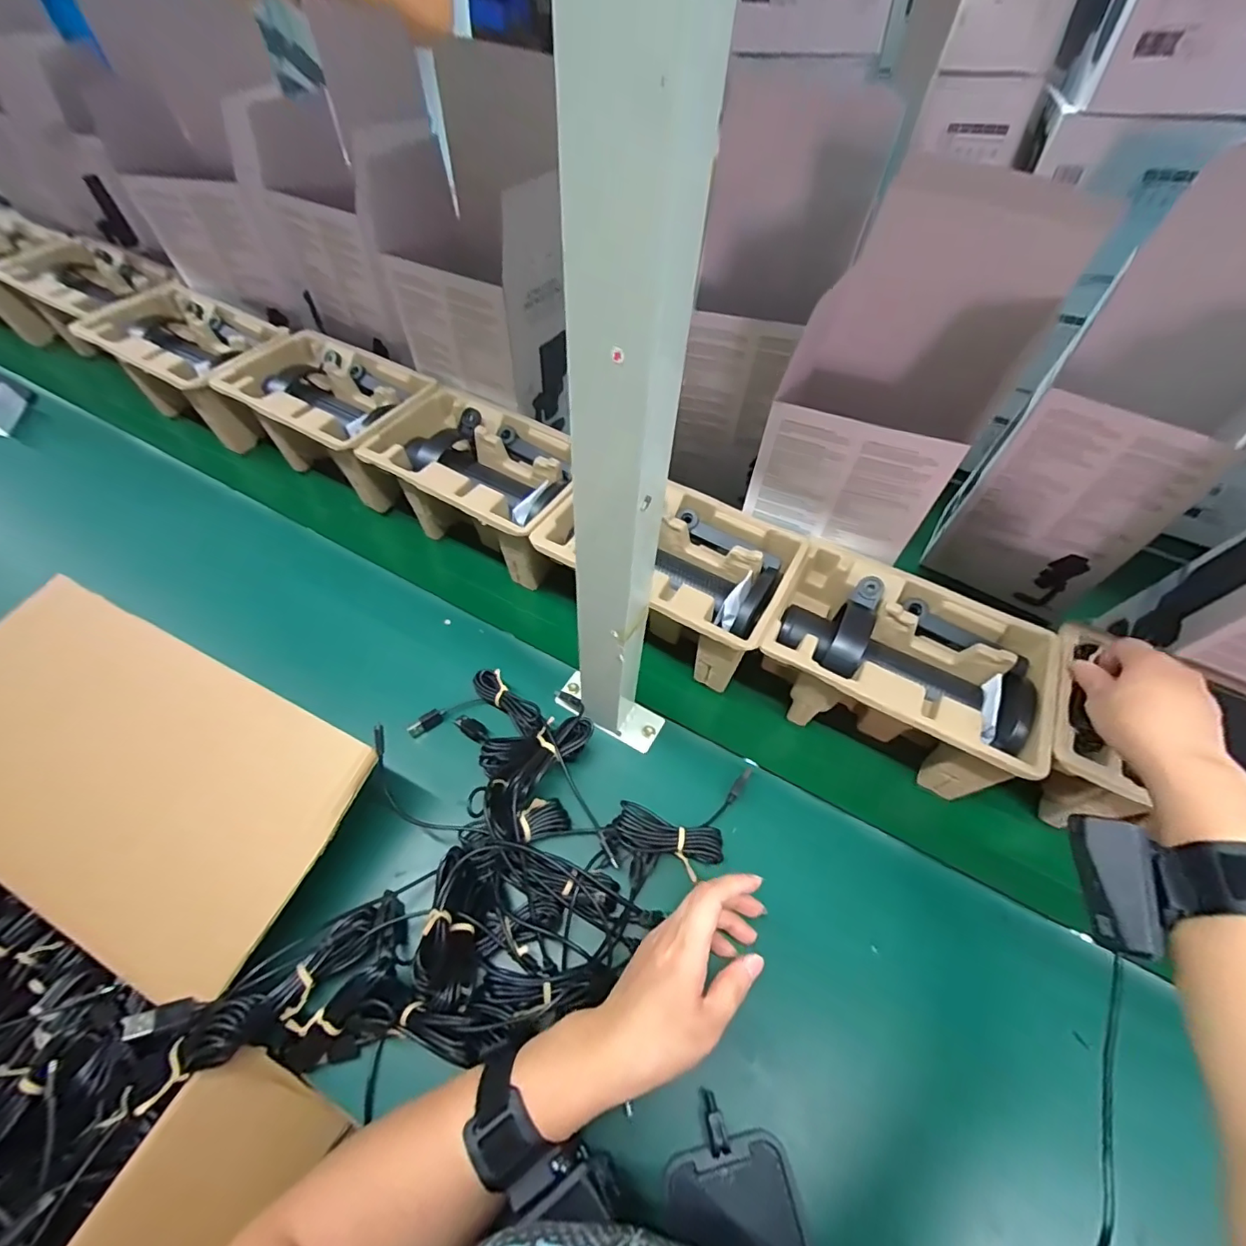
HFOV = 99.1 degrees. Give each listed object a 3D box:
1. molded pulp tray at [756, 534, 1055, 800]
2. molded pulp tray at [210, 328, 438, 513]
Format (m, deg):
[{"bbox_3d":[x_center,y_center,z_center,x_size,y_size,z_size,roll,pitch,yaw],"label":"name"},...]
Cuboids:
[{"bbox_3d":[0.241,0.046,0.481,0.220,0.105,0.147,26,54,17],"label":"molded pulp tray"},{"bbox_3d":[-0.344,-0.244,0.639,0.220,0.109,0.144,25,54,16],"label":"molded pulp tray"}]

